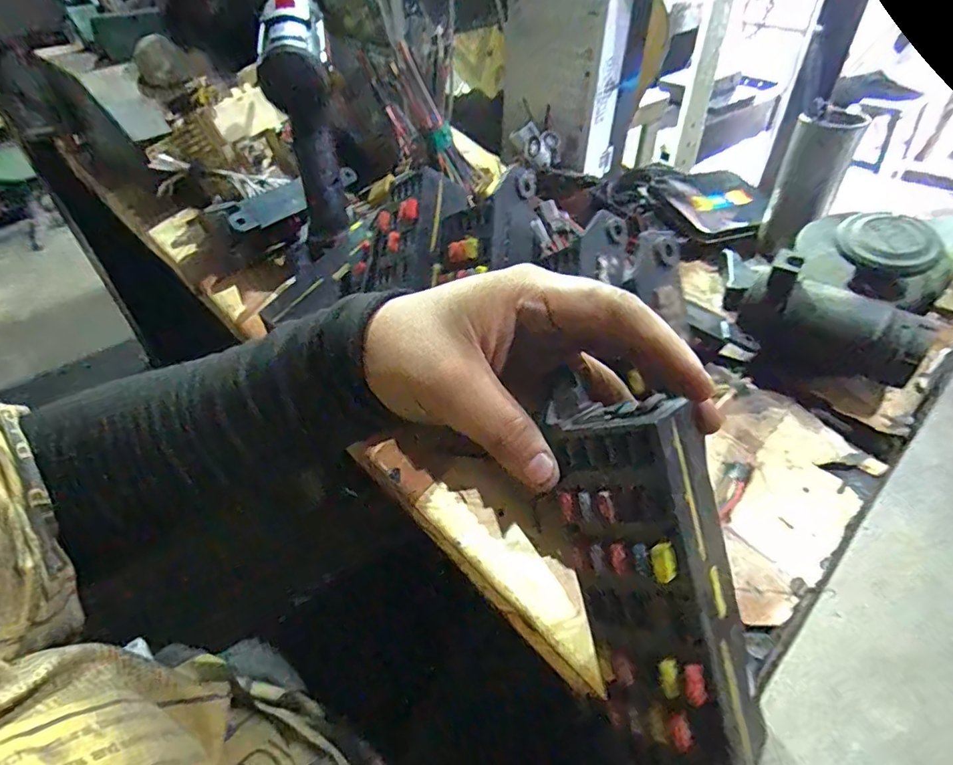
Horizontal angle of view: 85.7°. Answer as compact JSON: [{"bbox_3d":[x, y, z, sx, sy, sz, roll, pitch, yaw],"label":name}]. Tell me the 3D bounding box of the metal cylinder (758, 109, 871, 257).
[{"bbox_3d":[0.291,-0.175,0.454,0.035,0.113,0.038,-10,44,-8],"label":"metal cylinder"}]

